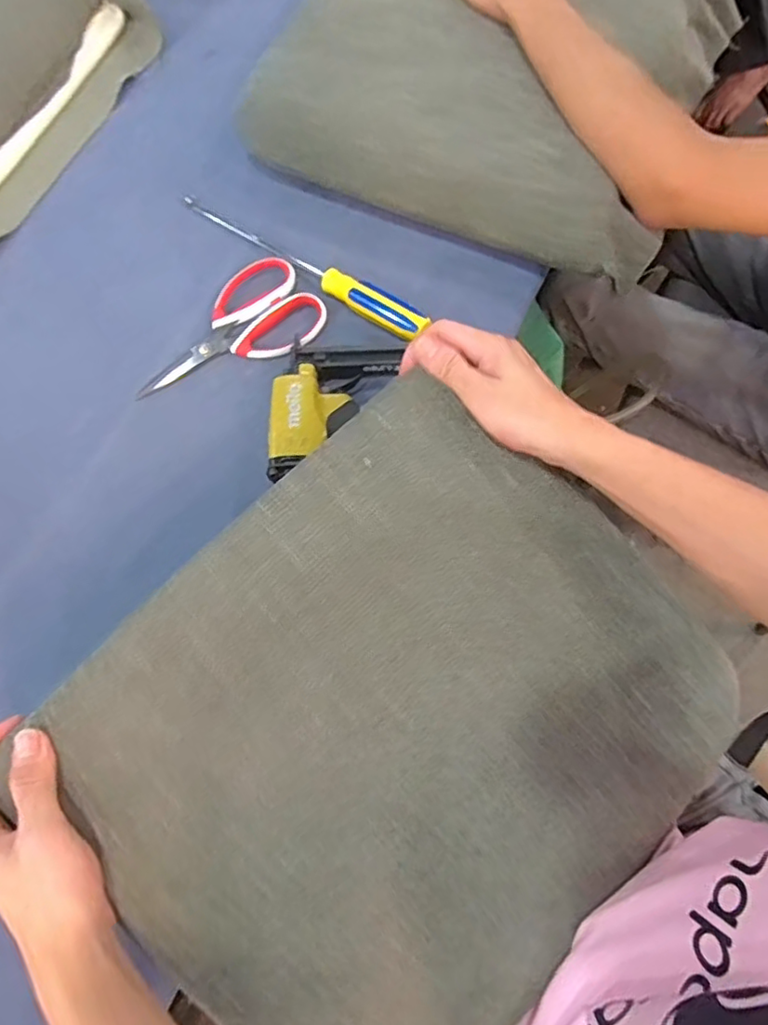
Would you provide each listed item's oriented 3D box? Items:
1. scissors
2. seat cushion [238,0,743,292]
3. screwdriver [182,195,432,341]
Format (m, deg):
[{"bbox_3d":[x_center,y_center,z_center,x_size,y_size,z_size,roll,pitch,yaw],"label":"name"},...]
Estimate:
[{"bbox_3d":[-0.148,-0.162,0.568,0.183,0.013,0.097,-38,77,-1],"label":"scissors"},{"bbox_3d":[0.125,-0.474,0.623,0.413,0.074,0.439,22,74,9],"label":"seat cushion"},{"bbox_3d":[-0.081,-0.249,0.586,0.293,0.030,0.028,36,77,12],"label":"screwdriver"}]

